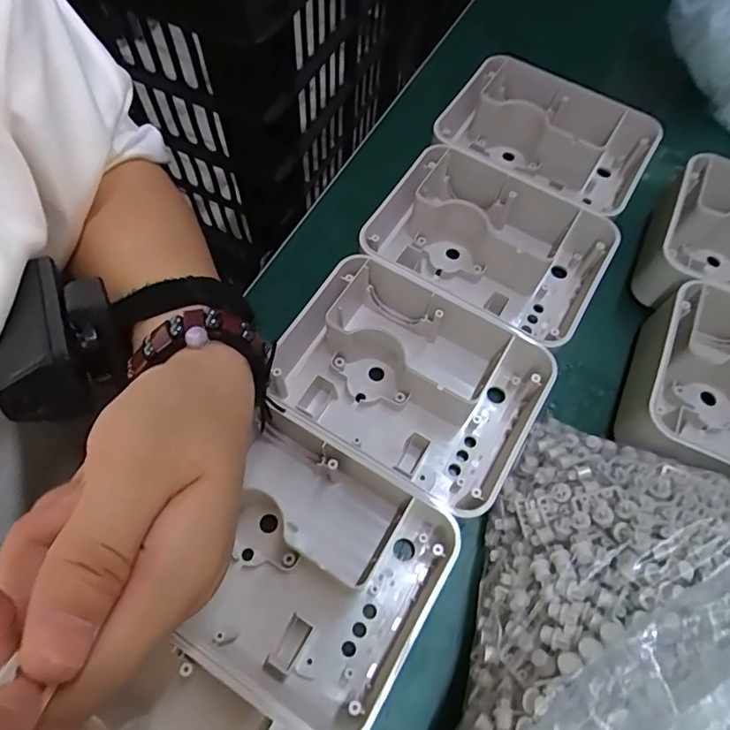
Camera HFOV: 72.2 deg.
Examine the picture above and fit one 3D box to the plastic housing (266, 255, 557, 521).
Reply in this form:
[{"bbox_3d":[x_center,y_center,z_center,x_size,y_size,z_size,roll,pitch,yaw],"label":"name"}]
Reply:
[{"bbox_3d":[0.020,0.006,0.265,0.140,0.037,0.095,28,67,10],"label":"plastic housing"}]

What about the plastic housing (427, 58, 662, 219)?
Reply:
[{"bbox_3d":[0.116,-0.144,0.340,0.130,0.050,0.105,27,67,10],"label":"plastic housing"}]

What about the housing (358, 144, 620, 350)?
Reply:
[{"bbox_3d":[0.065,-0.068,0.300,0.140,0.039,0.098,30,68,11],"label":"housing"}]

